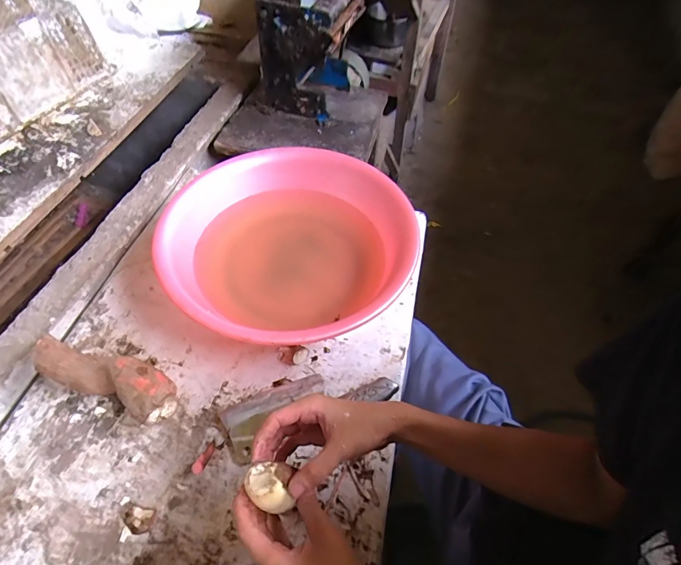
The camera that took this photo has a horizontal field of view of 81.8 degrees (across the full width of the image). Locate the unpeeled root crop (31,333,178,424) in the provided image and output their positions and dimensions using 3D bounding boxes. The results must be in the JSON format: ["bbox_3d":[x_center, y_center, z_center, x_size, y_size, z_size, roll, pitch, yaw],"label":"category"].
[{"bbox_3d":[-0.329,0.138,0.564,0.211,0.059,0.066,21,56,9],"label":"unpeeled root crop"}]

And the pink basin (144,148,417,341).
[{"bbox_3d":[-0.087,-0.061,0.681,0.377,0.127,0.396,-1,53,1],"label":"pink basin"}]

